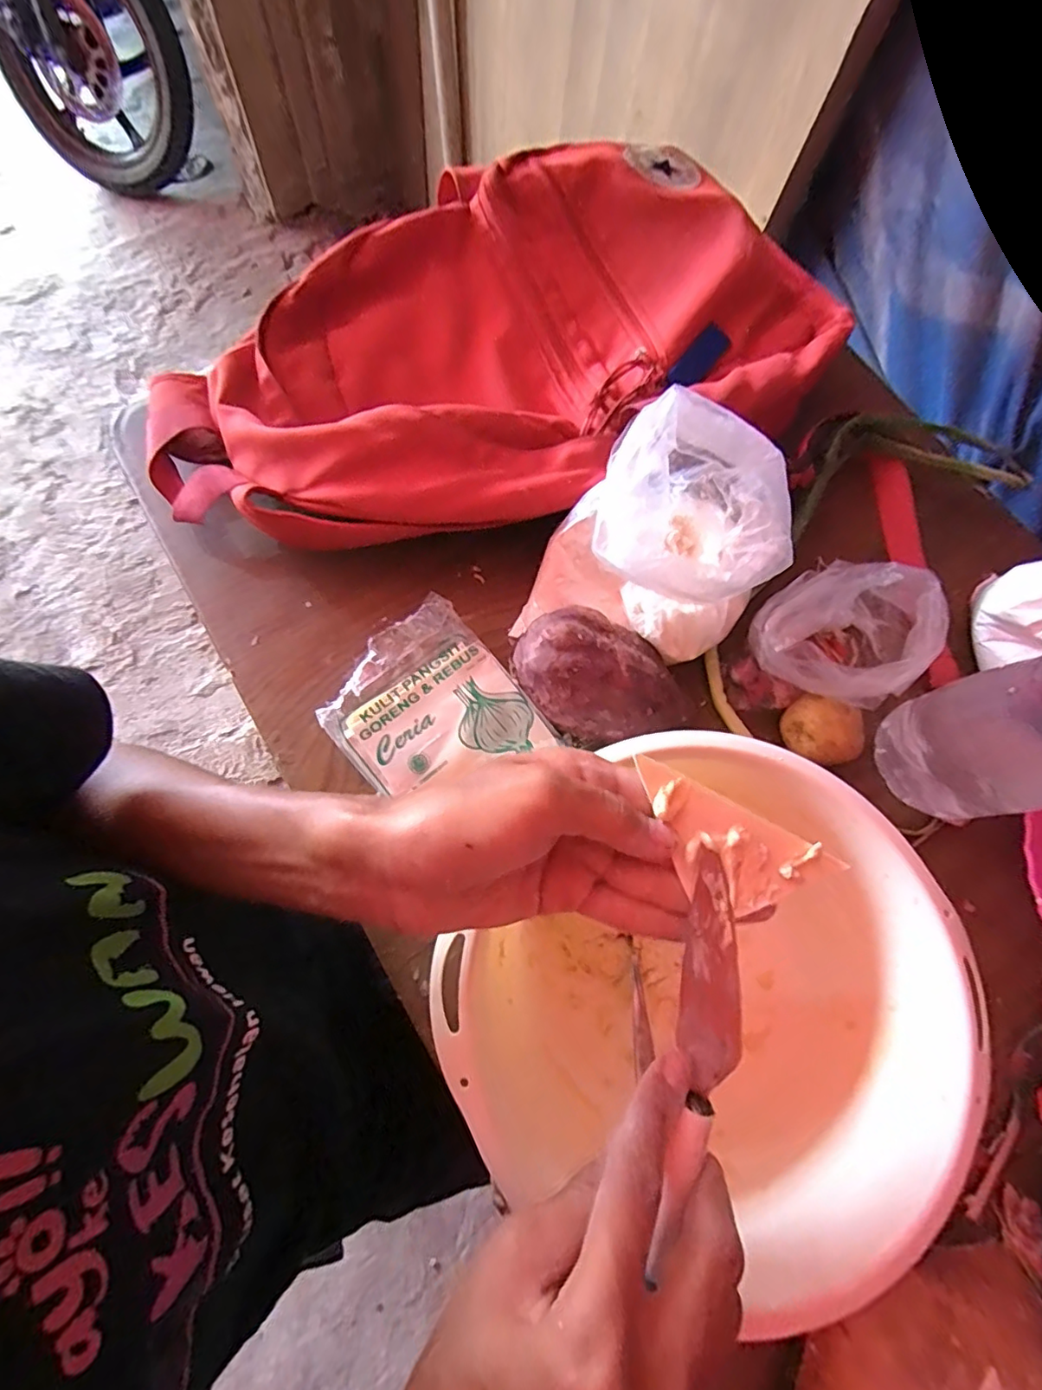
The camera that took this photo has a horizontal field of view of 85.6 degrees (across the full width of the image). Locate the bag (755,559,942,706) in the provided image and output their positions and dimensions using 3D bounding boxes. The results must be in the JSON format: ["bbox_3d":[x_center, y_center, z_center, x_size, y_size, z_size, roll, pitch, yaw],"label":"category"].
[{"bbox_3d":[0.208,-0.036,0.373,0.108,0.085,0.085,19,72,3],"label":"bag"}]

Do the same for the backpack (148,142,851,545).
[{"bbox_3d":[-0.021,-0.259,0.439,0.513,0.080,0.292,-29,76,-11],"label":"backpack"}]

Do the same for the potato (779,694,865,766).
[{"bbox_3d":[0.204,0.027,0.379,0.055,0.036,0.040,20,73,4],"label":"potato"}]

